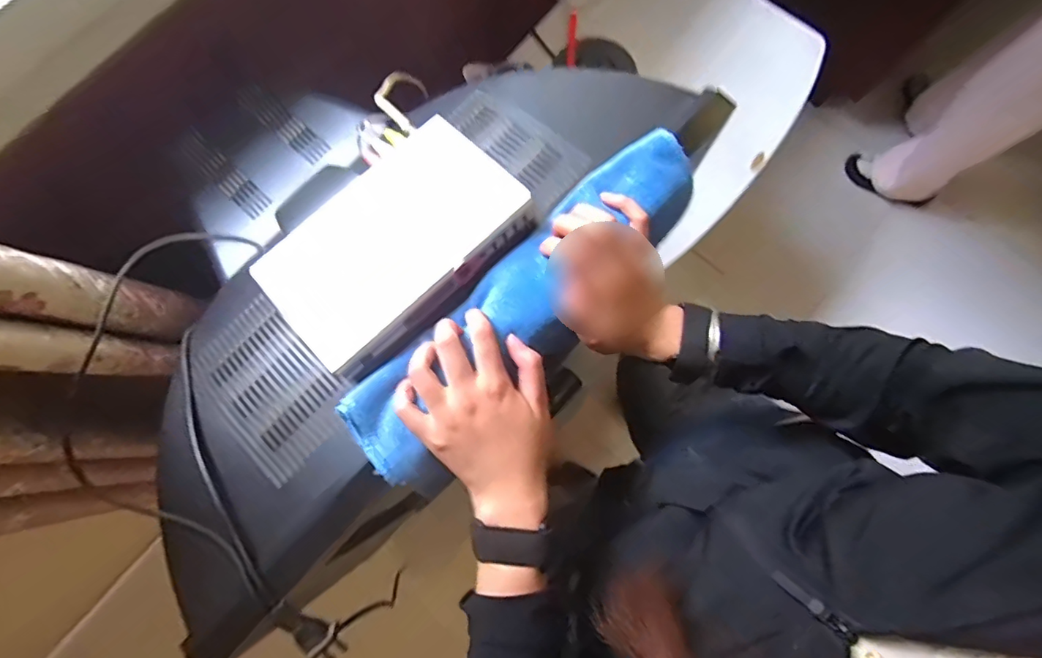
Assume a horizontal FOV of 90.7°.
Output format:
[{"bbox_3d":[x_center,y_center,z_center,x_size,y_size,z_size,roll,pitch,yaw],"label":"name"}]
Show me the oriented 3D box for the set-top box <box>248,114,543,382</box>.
[{"bbox_3d":[-0.103,-0.071,0.412,0.201,0.034,0.136,-44,82,-7],"label":"set-top box"}]

